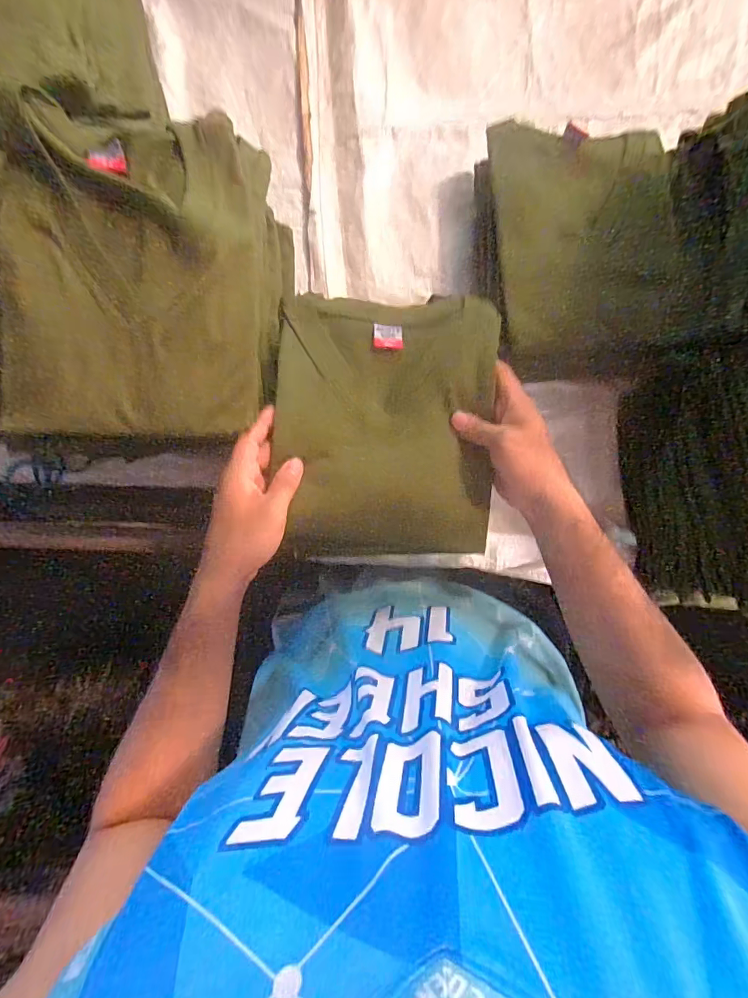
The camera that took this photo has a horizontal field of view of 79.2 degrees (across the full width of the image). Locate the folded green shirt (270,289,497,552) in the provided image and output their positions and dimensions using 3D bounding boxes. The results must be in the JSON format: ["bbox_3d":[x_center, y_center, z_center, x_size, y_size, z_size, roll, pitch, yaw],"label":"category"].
[{"bbox_3d":[0.014,-0.081,0.468,0.222,0.035,0.283,1,86,1],"label":"folded green shirt"}]

